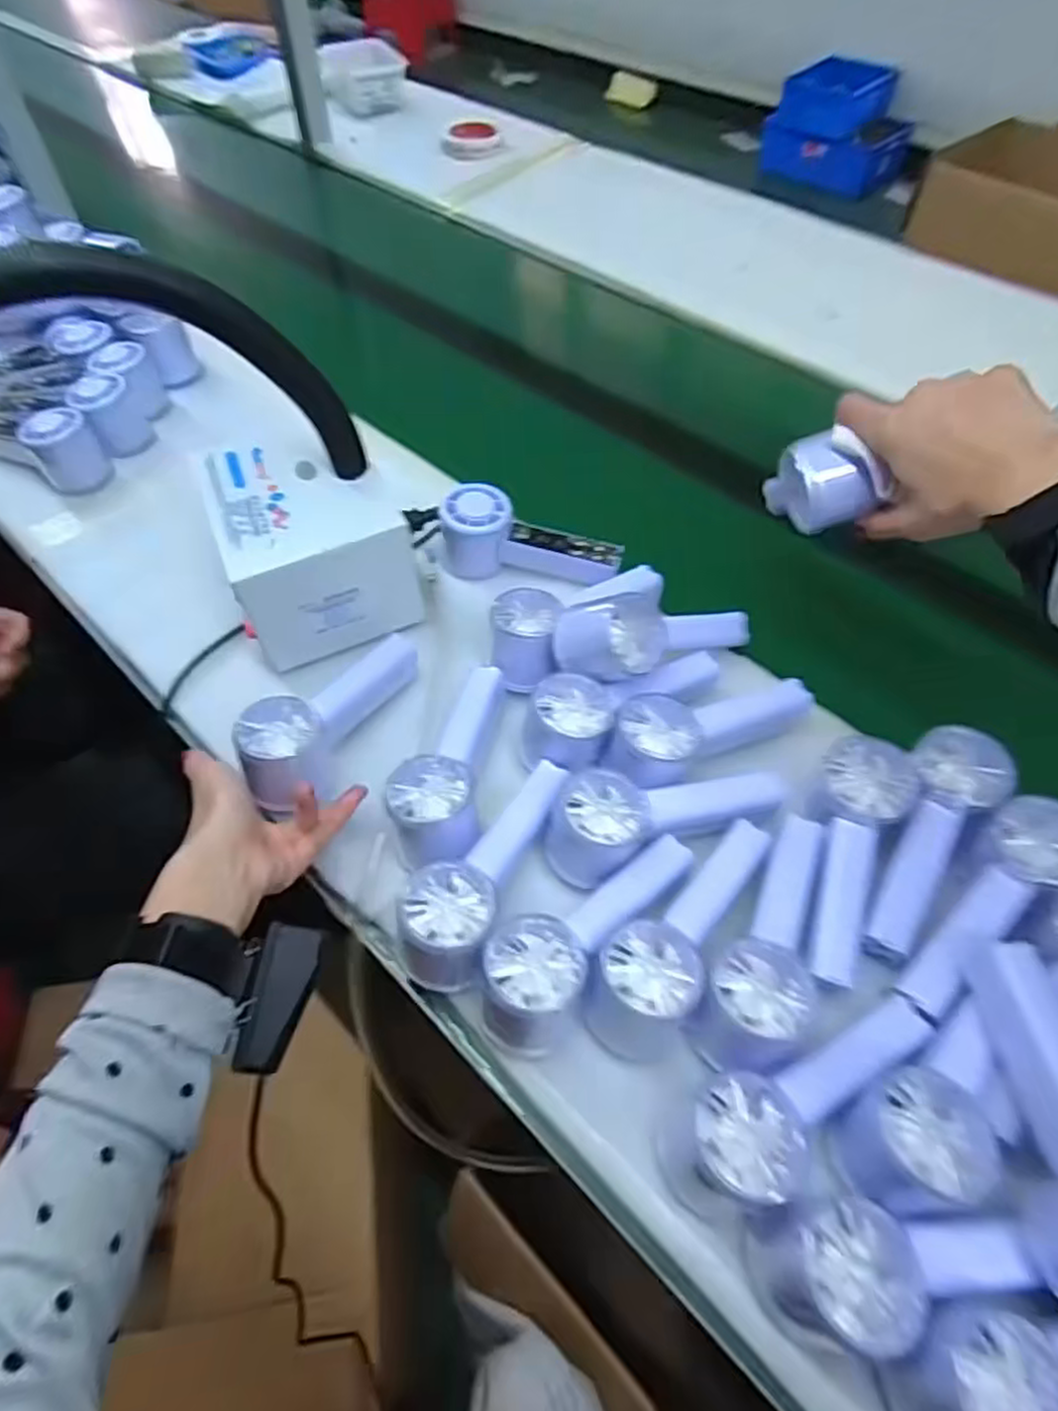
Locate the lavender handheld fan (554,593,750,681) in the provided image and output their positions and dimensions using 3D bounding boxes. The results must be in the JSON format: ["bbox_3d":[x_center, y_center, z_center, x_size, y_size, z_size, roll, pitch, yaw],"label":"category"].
[{"bbox_3d":[0.098,-0.055,0.519,0.155,0.050,0.058,-7,53,-23],"label":"lavender handheld fan"}]

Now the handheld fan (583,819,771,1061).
[{"bbox_3d":[0.089,0.125,0.427,0.056,0.052,0.153,27,59,18],"label":"handheld fan"}]

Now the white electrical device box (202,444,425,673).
[{"bbox_3d":[-0.167,-0.124,0.571,0.127,0.102,0.131,-21,57,-14],"label":"white electrical device box"}]

